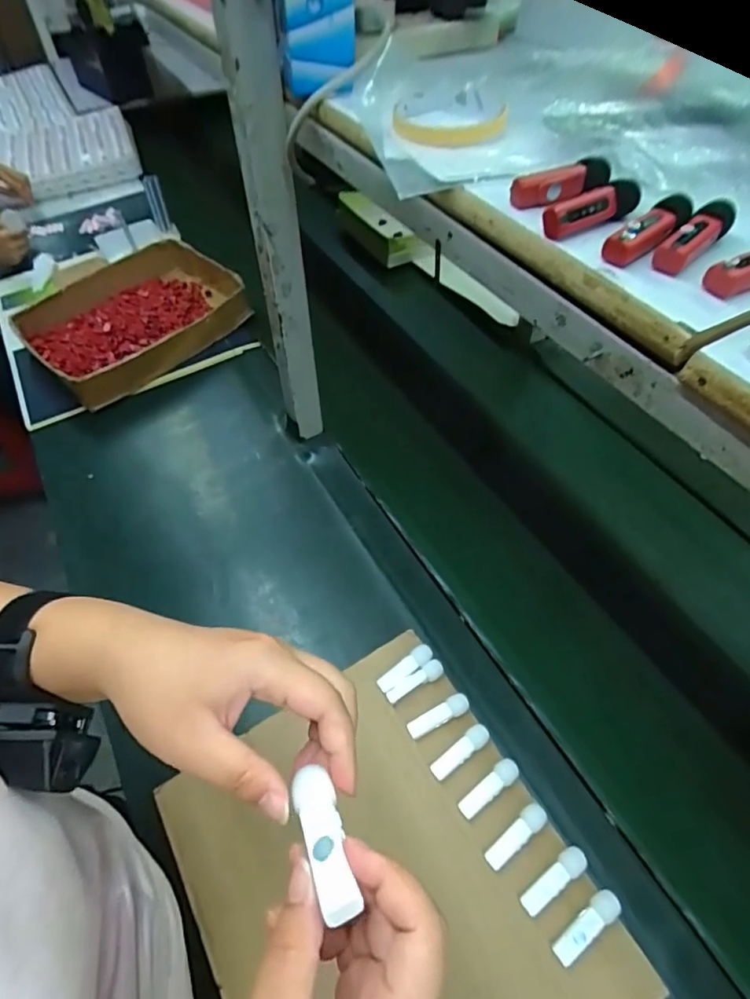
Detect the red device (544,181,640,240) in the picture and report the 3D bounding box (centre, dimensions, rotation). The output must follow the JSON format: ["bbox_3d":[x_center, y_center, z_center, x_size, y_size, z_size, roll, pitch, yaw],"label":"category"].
[{"bbox_3d":[0.120,-0.159,0.288,0.064,0.016,0.011,-25,57,-18],"label":"red device"}]

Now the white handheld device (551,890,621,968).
[{"bbox_3d":[0.169,0.342,0.421,0.063,0.012,0.019,-28,58,-20],"label":"white handheld device"}]

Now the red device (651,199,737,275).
[{"bbox_3d":[0.166,-0.136,0.272,0.018,0.017,0.058,36,60,24],"label":"red device"}]

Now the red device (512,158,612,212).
[{"bbox_3d":[0.111,-0.187,0.310,0.068,0.016,0.011,-23,56,-17],"label":"red device"}]

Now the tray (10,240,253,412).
[{"bbox_3d":[-0.444,-0.337,0.978,0.358,0.094,0.295,-35,60,-24],"label":"tray"}]

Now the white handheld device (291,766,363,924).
[{"bbox_3d":[-0.022,0.145,0.226,0.017,0.011,0.059,-17,31,-13],"label":"white handheld device"}]

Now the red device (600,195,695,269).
[{"bbox_3d":[0.145,-0.141,0.276,0.061,0.016,0.018,-35,61,-24],"label":"red device"}]

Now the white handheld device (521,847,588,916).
[{"bbox_3d":[0.150,0.319,0.440,0.065,0.010,0.019,-30,58,-21],"label":"white handheld device"}]

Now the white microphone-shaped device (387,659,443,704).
[{"bbox_3d":[0.042,0.186,0.537,0.063,0.010,0.017,-27,58,-19],"label":"white microphone-shaped device"}]

